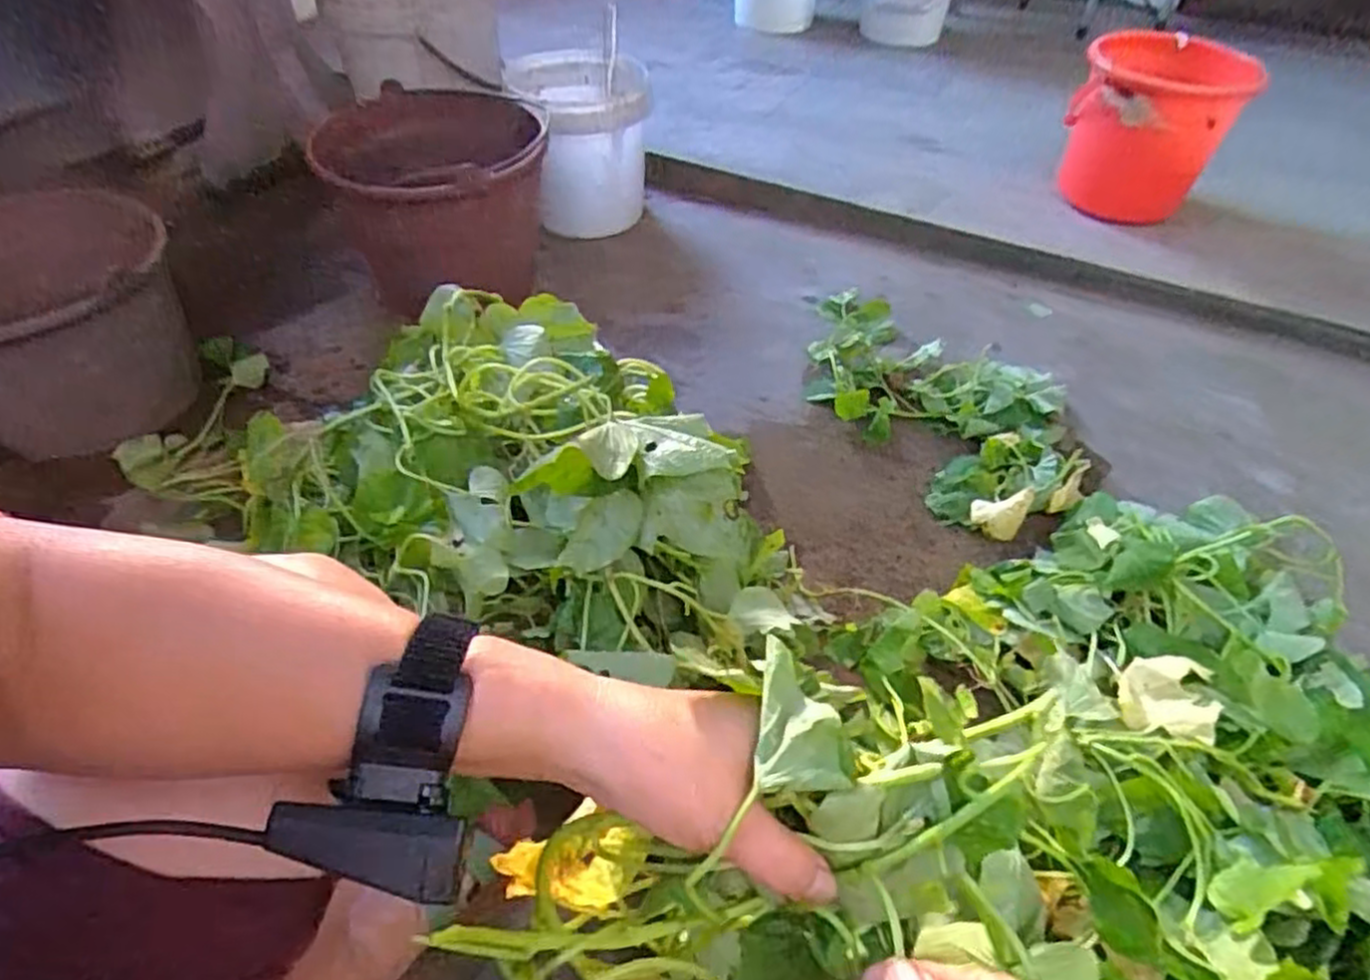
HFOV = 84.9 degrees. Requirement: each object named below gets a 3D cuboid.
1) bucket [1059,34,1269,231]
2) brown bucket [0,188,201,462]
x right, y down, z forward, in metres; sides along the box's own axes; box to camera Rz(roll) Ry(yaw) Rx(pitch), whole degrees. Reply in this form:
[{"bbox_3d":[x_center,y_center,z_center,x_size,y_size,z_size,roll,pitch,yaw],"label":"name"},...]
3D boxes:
[{"bbox_3d":[0.857,-0.671,1.400,0.262,0.259,0.262,1,47,-1],"label":"bucket"},{"bbox_3d":[-0.792,-0.191,0.938,0.323,0.223,0.360,-31,55,-26],"label":"brown bucket"}]

